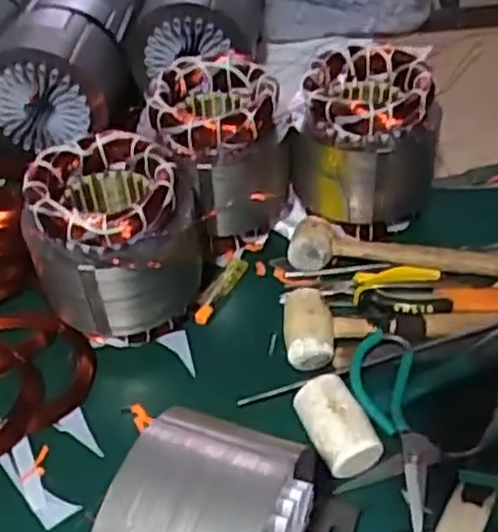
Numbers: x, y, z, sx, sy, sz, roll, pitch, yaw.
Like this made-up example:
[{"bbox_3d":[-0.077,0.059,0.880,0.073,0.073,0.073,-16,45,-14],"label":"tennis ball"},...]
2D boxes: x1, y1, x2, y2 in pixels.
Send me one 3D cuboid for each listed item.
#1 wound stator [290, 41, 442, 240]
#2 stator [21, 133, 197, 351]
[{"bbox_3d":[0.124,-0.133,0.797,0.146,0.144,0.133,6,46,7],"label":"wound stator"},{"bbox_3d":[-0.122,-0.020,0.714,0.149,0.158,0.136,-1,46,1],"label":"stator"}]

